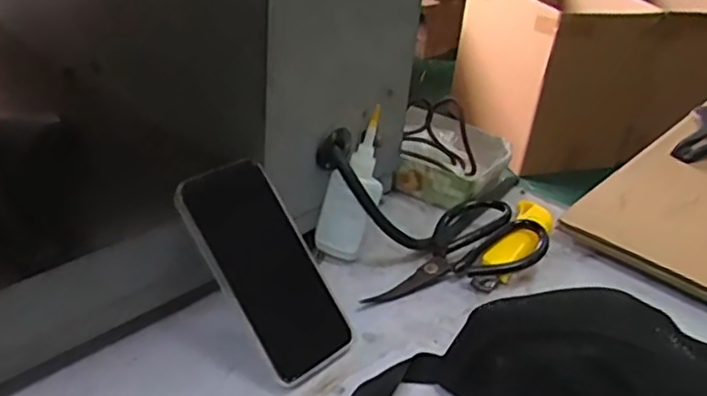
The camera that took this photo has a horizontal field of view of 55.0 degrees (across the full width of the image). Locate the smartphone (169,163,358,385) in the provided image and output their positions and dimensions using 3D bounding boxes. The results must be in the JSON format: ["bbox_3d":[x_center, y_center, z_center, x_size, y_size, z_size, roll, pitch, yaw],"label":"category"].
[{"bbox_3d":[-0.059,0.050,0.492,0.080,0.014,0.159,-28,88,-45],"label":"smartphone"}]

